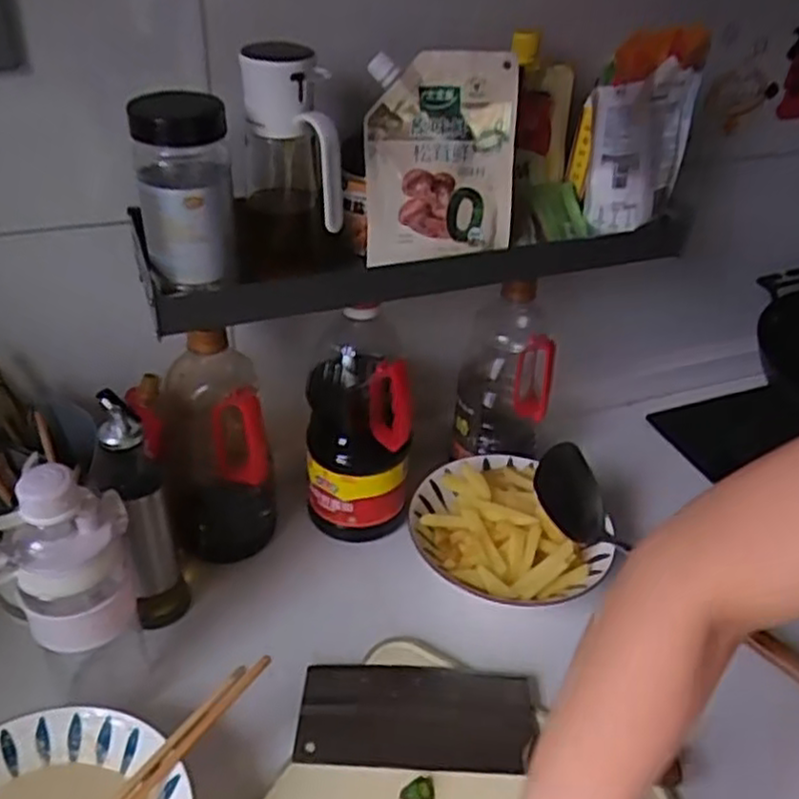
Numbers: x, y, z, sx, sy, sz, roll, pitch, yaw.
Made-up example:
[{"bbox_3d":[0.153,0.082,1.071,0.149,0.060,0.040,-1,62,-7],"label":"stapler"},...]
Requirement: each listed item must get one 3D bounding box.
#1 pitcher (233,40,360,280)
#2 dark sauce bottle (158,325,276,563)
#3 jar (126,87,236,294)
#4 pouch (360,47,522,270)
[{"bbox_3d":[-0.082,-0.172,0.564,0.093,0.166,0.081,3,36,-2],"label":"pitcher"},{"bbox_3d":[-0.177,0.045,0.707,0.102,0.229,0.086,-10,39,-17],"label":"dark sauce bottle"},{"bbox_3d":[-0.152,-0.149,0.532,0.064,0.127,0.059,-6,37,-14],"label":"jar"},{"bbox_3d":[0.034,-0.196,0.609,0.120,0.159,0.026,-1,18,-2],"label":"pouch"}]

